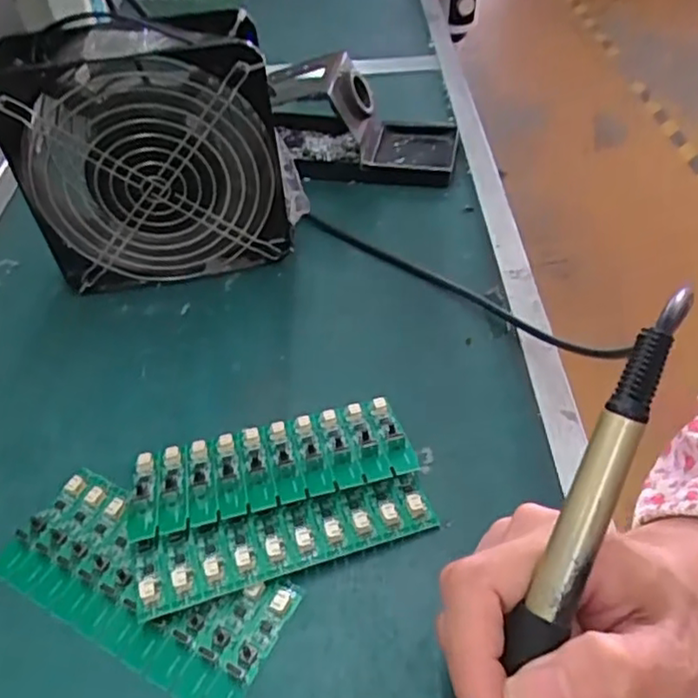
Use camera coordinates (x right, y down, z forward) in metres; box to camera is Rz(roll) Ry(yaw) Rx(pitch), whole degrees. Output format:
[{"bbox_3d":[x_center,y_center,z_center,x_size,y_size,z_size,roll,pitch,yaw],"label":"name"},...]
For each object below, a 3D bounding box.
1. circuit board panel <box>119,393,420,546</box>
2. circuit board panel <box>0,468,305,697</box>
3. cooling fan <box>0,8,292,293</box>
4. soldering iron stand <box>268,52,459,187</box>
[{"bbox_3d":[-0.039,0.058,0.330,0.138,0.017,0.057,-12,47,-8],"label":"circuit board panel"},{"bbox_3d":[-0.095,0.104,0.298,0.135,0.009,0.062,21,51,21],"label":"circuit board panel"},{"bbox_3d":[-0.118,-0.117,0.411,0.157,0.157,0.057,-8,47,-4],"label":"cooling fan"},{"bbox_3d":[0.003,-0.187,0.529,0.173,0.074,0.089,14,49,15],"label":"soldering iron stand"}]

